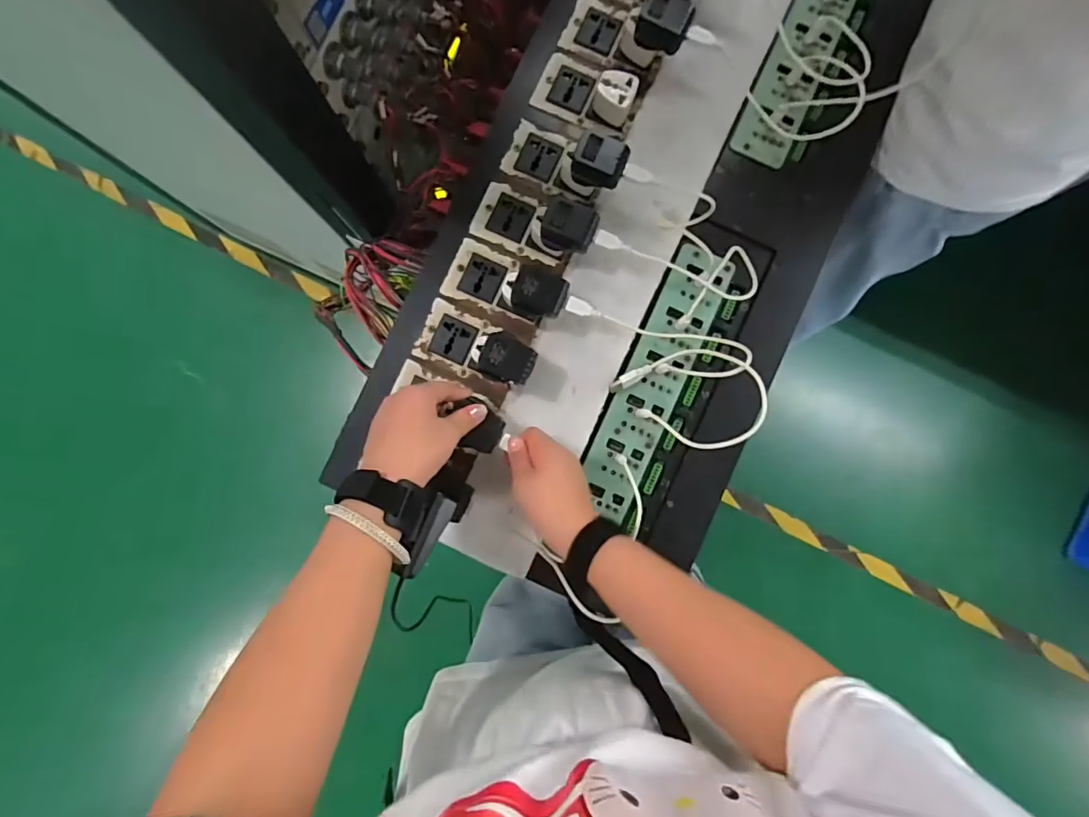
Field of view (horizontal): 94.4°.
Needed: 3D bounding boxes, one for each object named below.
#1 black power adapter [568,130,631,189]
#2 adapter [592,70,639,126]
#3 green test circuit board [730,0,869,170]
[{"bbox_3d":[0.052,-0.235,0.478,0.050,0.023,0.038,22,86,3],"label":"black power adapter"},{"bbox_3d":[0.071,-0.317,0.511,0.039,0.031,0.034,25,86,3],"label":"adapter"},{"bbox_3d":[0.293,-0.402,0.532,0.074,0.025,0.309,25,86,3],"label":"green test circuit board"}]

